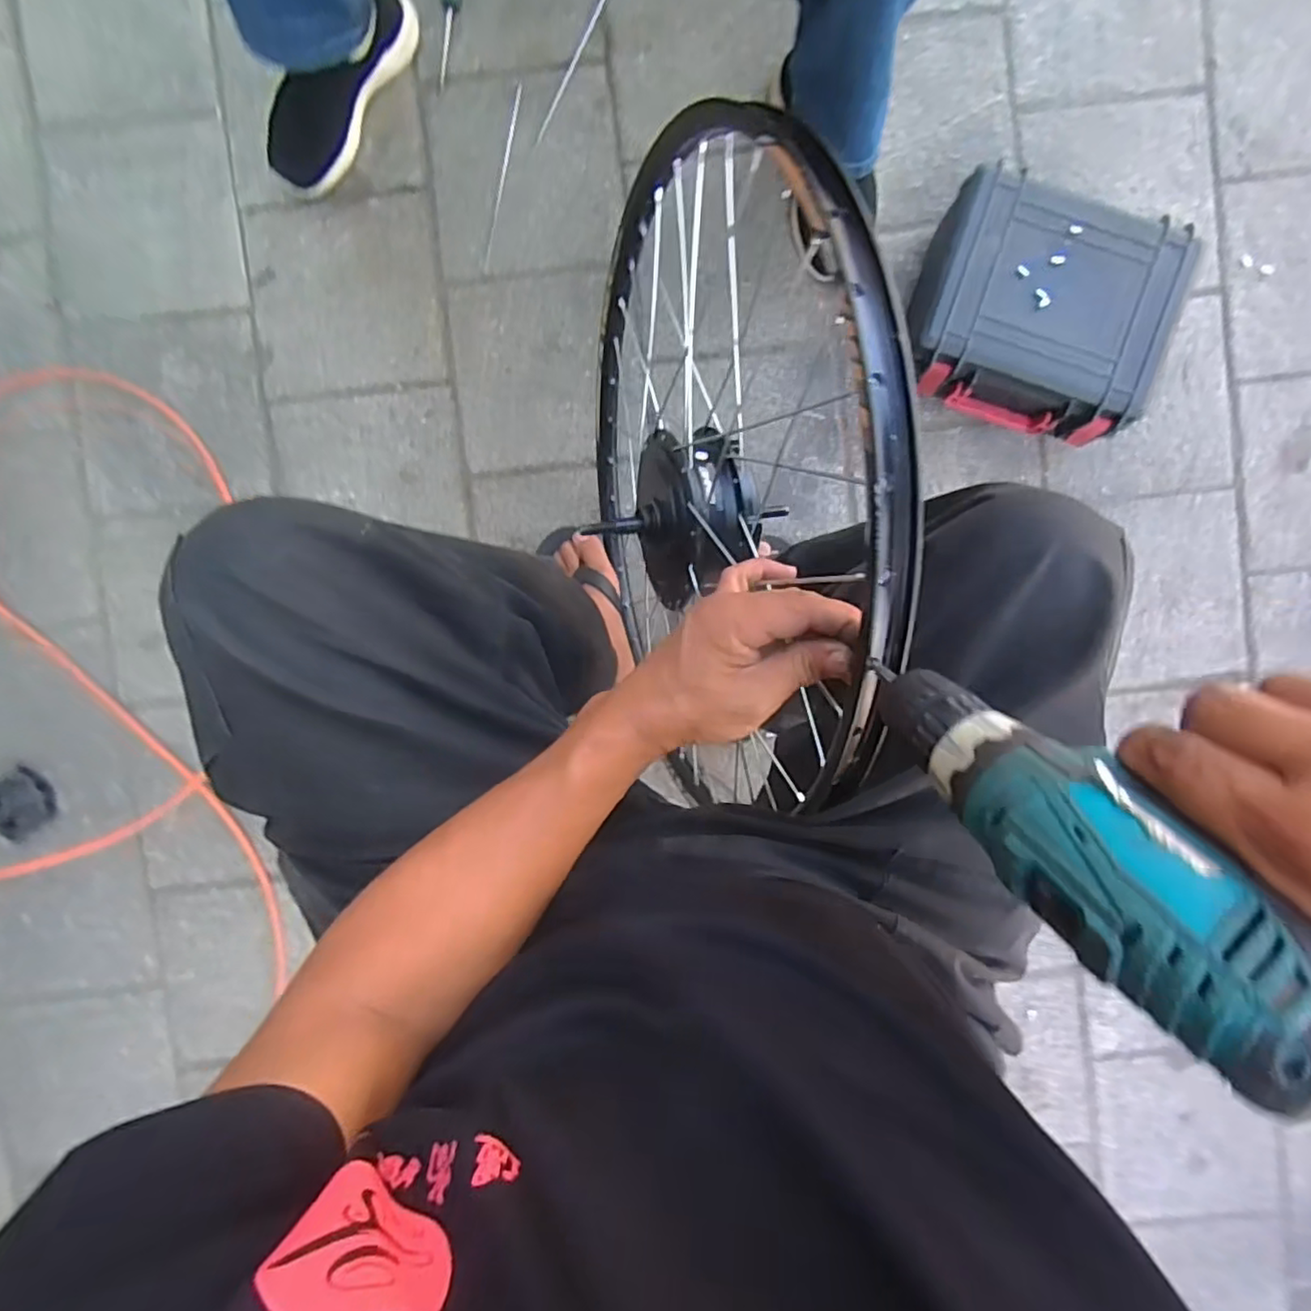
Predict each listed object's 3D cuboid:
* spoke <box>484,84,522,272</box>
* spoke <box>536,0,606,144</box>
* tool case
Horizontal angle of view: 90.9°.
[{"bbox_3d":[-0.191,-0.604,0.811,0.008,0.004,0.247,9,85,0],"label":"spoke"},{"bbox_3d":[-0.104,-0.760,0.824,0.010,0.010,0.233,24,93,0],"label":"spoke"},{"bbox_3d":[0.435,-0.391,0.752,0.267,0.117,0.236,19,93,0],"label":"tool case"}]

